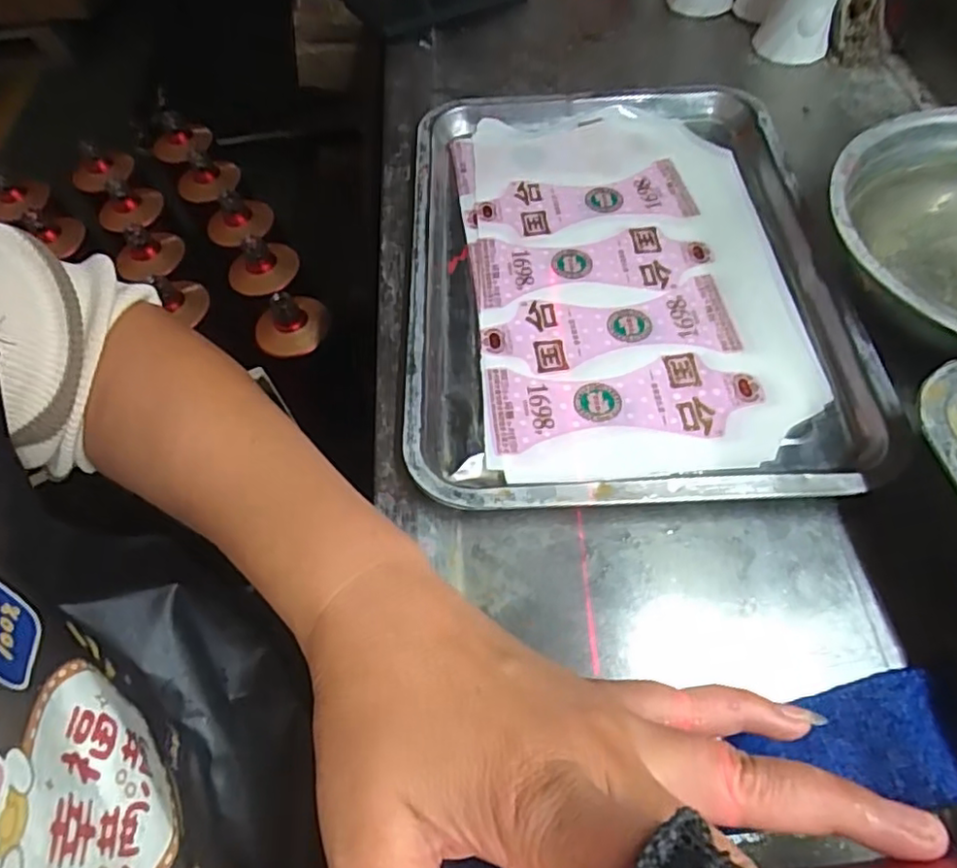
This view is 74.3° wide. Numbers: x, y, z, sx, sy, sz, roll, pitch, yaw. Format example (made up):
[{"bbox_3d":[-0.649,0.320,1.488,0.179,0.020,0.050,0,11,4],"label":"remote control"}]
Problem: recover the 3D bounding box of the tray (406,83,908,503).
[{"bbox_3d":[0.088,-0.110,0.404,0.257,0.022,0.341,-3,58,2],"label":"tray"}]

